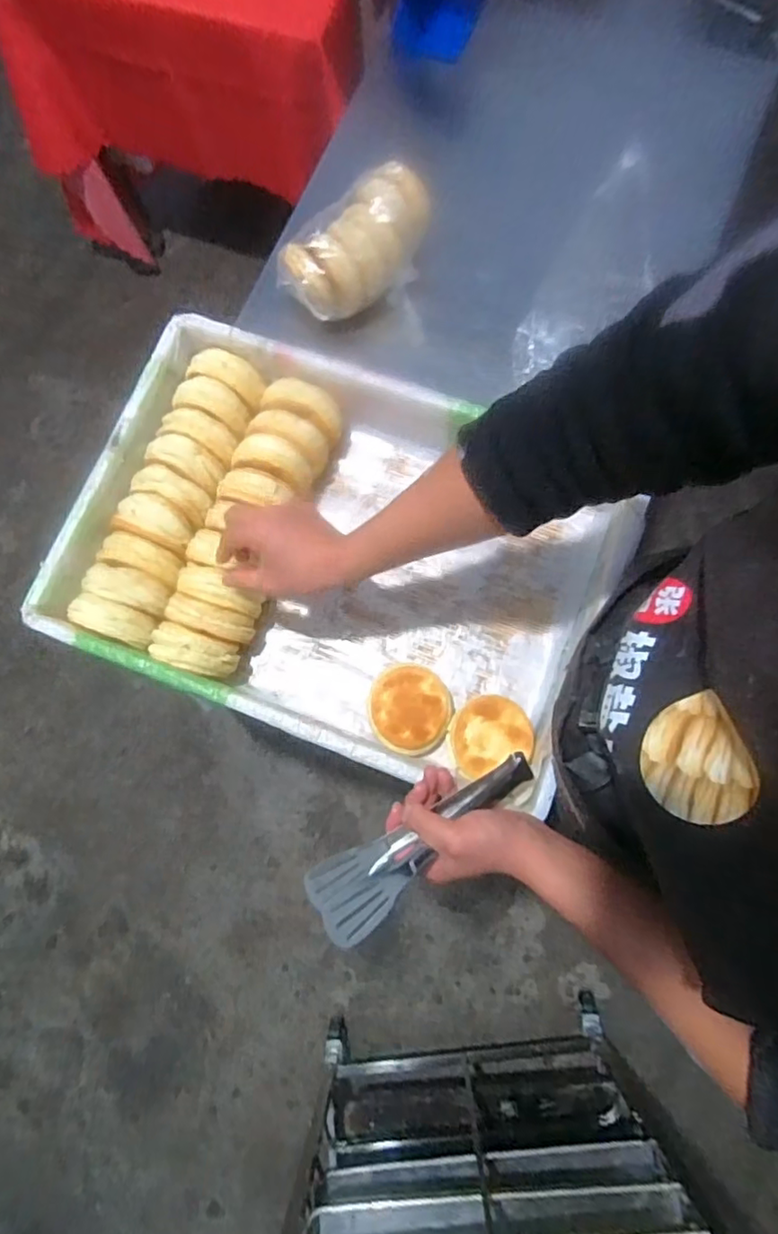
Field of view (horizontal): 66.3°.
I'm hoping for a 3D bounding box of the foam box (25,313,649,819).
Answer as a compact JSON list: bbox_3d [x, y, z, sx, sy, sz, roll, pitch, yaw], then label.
[{"bbox_3d":[-0.057,-0.070,0.701,0.570,0.118,0.398,21,79,6],"label":"foam box"}]

